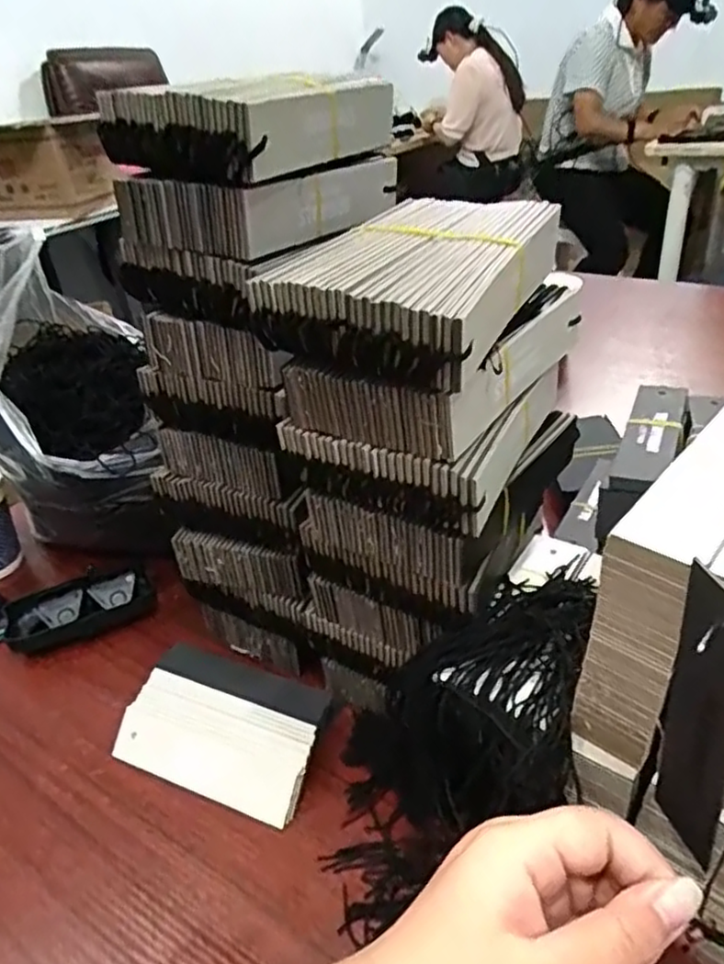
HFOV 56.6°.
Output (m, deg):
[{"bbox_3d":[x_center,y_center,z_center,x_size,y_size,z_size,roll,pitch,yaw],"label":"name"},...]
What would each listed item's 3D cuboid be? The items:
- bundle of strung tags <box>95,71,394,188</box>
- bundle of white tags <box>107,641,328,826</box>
[{"bbox_3d":[-0.059,-0.195,0.361,0.111,0.041,0.124,18,40,34],"label":"bundle of strung tags"},{"bbox_3d":[-0.088,0.153,0.421,0.126,0.029,0.074,9,36,23],"label":"bundle of white tags"}]

